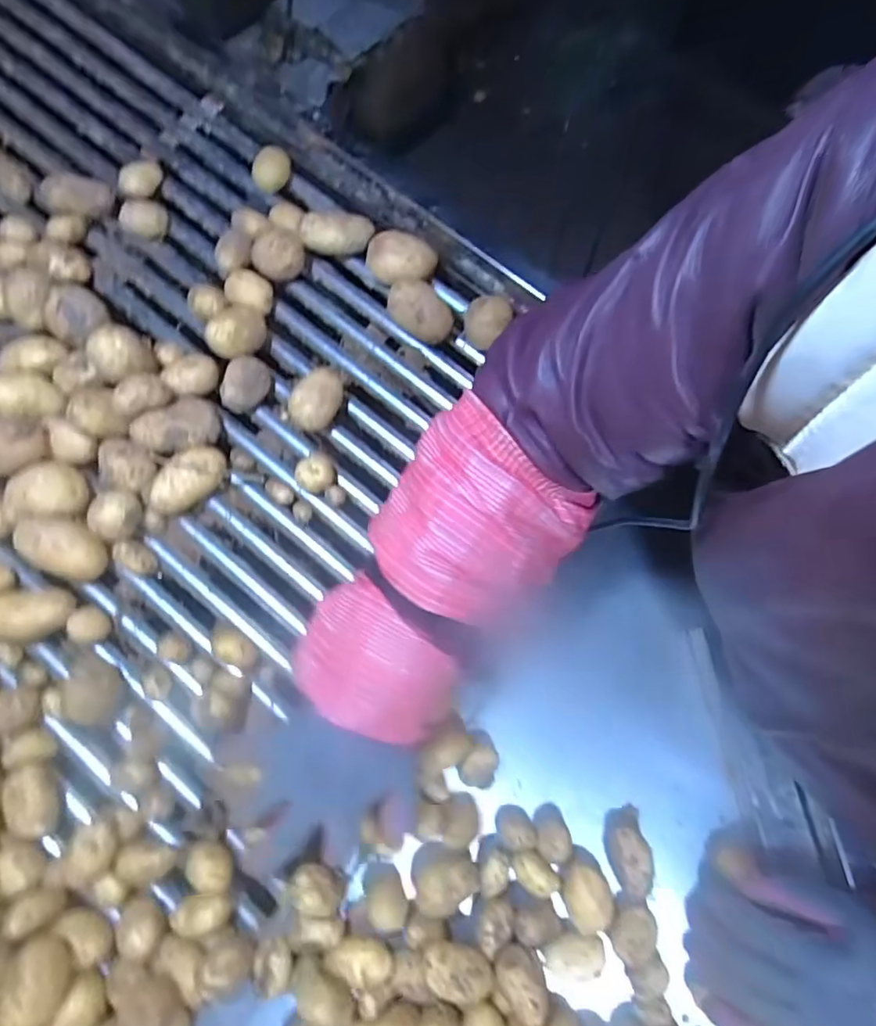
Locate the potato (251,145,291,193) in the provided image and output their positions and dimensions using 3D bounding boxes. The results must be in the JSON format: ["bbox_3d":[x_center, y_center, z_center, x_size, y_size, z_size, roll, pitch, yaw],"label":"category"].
[{"bbox_3d":[-0.175,-0.361,0.586,0.040,0.025,0.028,-26,76,-6],"label":"potato"}]

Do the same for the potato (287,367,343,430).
[{"bbox_3d":[-0.111,-0.101,0.524,0.037,0.044,0.059,28,77,8],"label":"potato"}]

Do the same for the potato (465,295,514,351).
[{"bbox_3d":[0.047,-0.176,0.541,0.043,0.050,0.043,0,75,1],"label":"potato"}]

